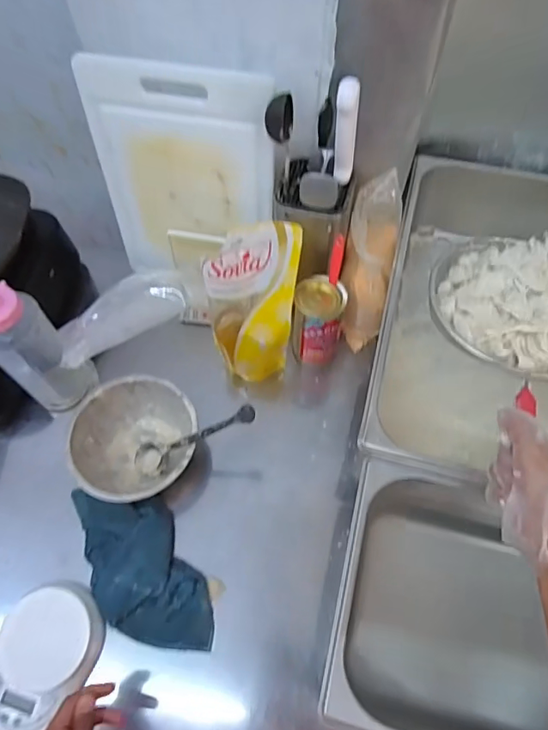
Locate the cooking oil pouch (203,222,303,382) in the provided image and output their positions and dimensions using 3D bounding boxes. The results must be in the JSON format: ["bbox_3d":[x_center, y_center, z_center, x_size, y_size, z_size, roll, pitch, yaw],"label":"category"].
[{"bbox_3d":[-0.034,-0.067,0.683,0.117,0.264,0.072,12,40,8],"label":"cooking oil pouch"}]

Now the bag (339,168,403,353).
[{"bbox_3d":[0.137,-0.130,0.715,0.070,0.261,0.097,6,36,5],"label":"bag"}]

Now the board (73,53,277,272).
[{"bbox_3d":[-0.123,-0.252,0.686,0.244,0.306,0.022,9,55,5],"label":"board"}]

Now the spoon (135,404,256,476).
[{"bbox_3d":[-0.112,0.103,0.644,0.223,0.020,0.038,-26,56,30],"label":"spoon"}]

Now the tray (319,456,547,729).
[{"bbox_3d":[0.231,0.276,0.546,0.319,0.151,0.259,12,62,8],"label":"tray"}]

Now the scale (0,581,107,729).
[{"bbox_3d":[-0.274,0.341,0.582,0.114,0.036,0.158,16,63,10],"label":"scale"}]

